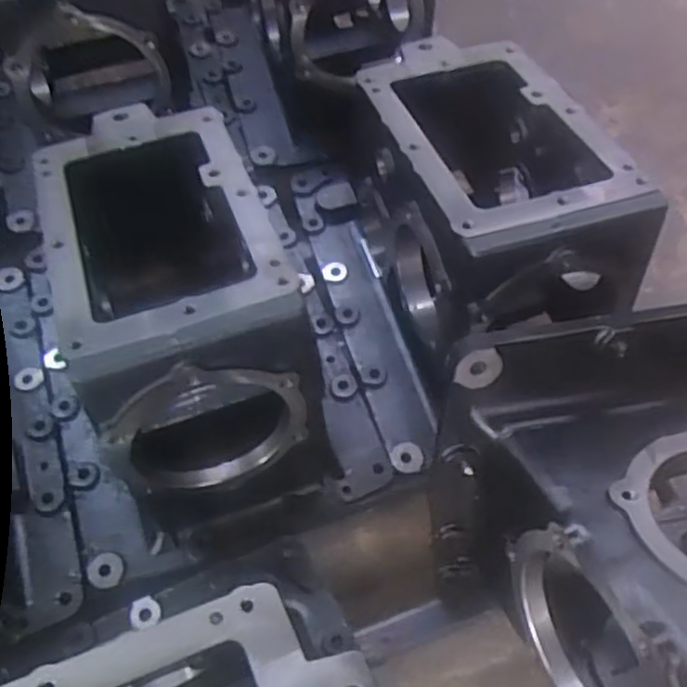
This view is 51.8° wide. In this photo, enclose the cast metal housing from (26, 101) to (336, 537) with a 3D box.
[{"bbox_3d":[-0.139,-0.038,0.616,0.161,0.217,0.325,-18,63,-10],"label":"cast metal housing"}]

